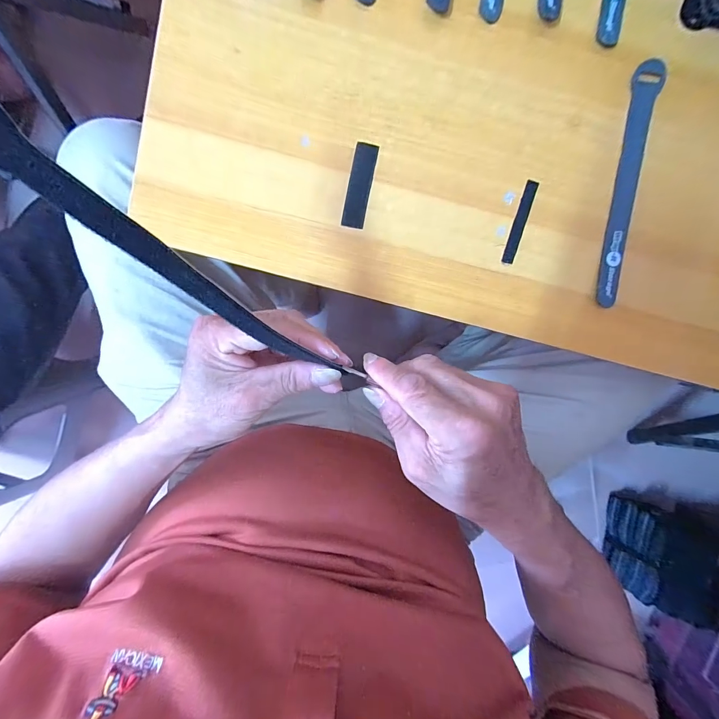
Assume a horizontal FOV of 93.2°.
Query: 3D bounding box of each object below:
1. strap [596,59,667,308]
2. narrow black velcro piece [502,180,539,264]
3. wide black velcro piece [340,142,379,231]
[{"bbox_3d":[0.229,-0.145,0.292,0.023,0.007,0.194,9,98,10],"label":"strap"},{"bbox_3d":[0.142,-0.120,0.299,0.012,0.004,0.070,16,98,-2],"label":"narrow black velcro piece"},{"bbox_3d":[0.000,-0.150,0.293,0.020,0.004,0.069,12,98,-2],"label":"wide black velcro piece"}]

